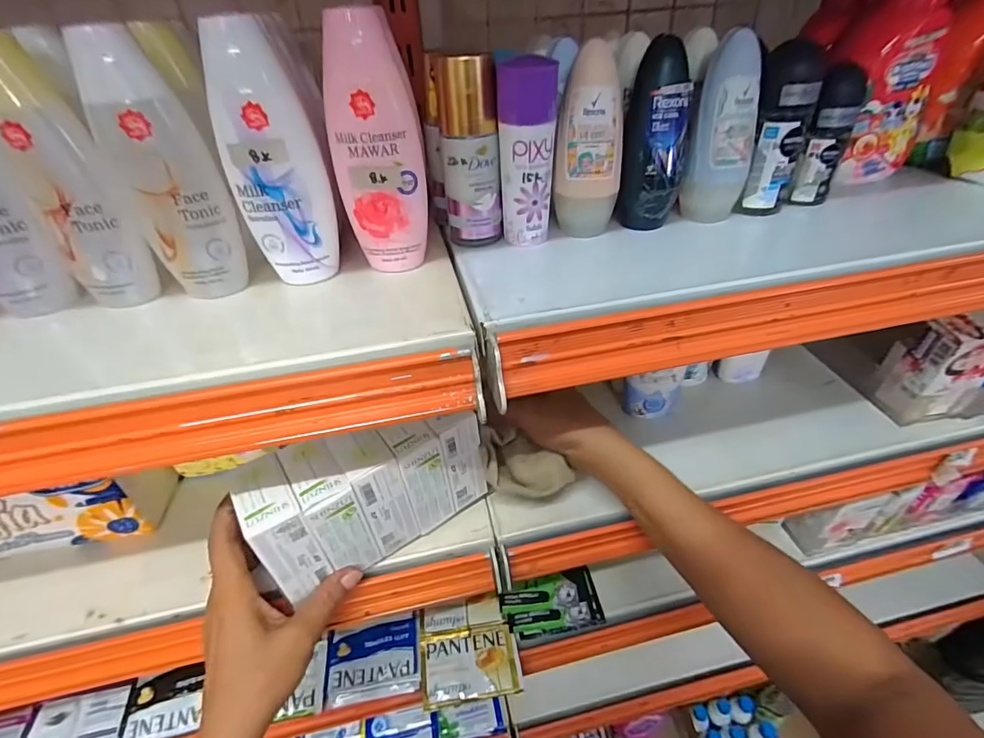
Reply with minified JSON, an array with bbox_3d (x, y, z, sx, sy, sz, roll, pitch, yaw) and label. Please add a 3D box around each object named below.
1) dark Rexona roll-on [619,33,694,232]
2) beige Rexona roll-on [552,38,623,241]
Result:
[{"bbox_3d":[0.107,-0.148,0.297,0.040,0.102,0.036,9,41,15],"label":"dark Rexona roll-on"},{"bbox_3d":[0.063,-0.140,0.294,0.042,0.107,0.027,1,39,6],"label":"beige Rexona roll-on"}]

